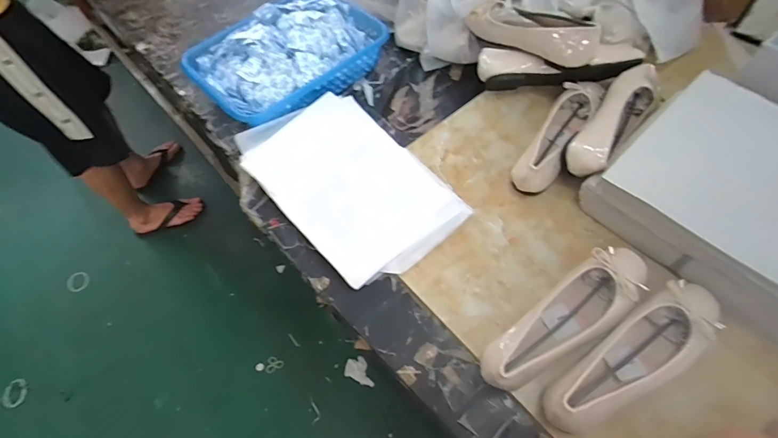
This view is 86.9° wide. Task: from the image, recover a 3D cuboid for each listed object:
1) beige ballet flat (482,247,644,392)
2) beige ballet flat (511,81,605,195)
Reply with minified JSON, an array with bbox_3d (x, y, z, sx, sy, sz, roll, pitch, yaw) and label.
[{"bbox_3d":[0.210,0.125,0.497,0.238,0.076,0.070,-34,63,-16],"label":"beige ballet flat"},{"bbox_3d":[0.261,-0.125,0.641,0.061,0.073,0.227,30,65,19],"label":"beige ballet flat"}]

